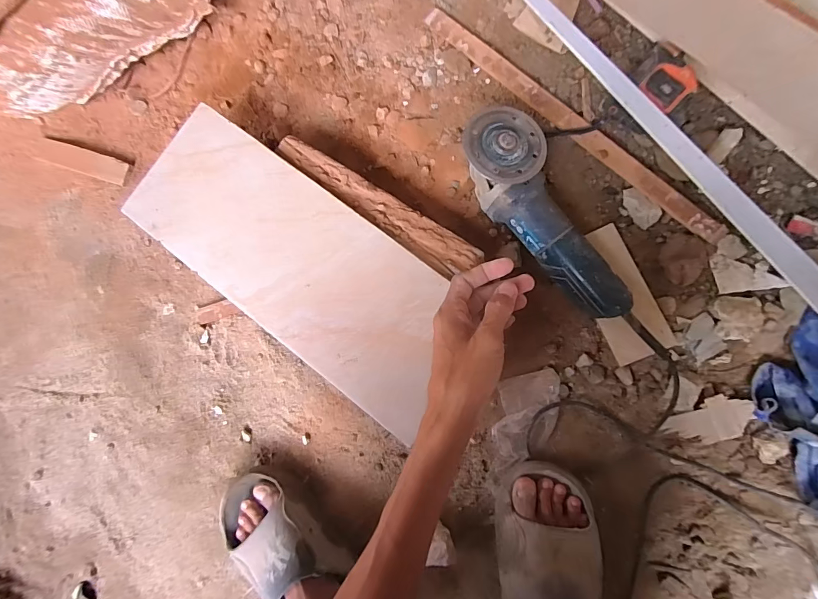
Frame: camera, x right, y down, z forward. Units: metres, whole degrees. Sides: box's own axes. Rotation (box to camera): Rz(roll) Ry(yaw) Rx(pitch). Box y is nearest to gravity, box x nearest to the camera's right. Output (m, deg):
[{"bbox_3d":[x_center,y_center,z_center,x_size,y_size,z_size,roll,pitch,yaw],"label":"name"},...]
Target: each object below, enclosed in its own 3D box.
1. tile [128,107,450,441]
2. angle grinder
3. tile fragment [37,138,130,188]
[{"bbox_3d":[-0.145,-0.051,0.495,0.470,0.014,0.182,36,92,10],"label":"tile"},{"bbox_3d":[0.168,-0.103,0.490,0.093,0.077,0.280,-35,94,5],"label":"angle grinder"},{"bbox_3d":[-0.539,-0.228,0.645,0.170,0.012,0.038,18,88,10],"label":"tile fragment"}]

